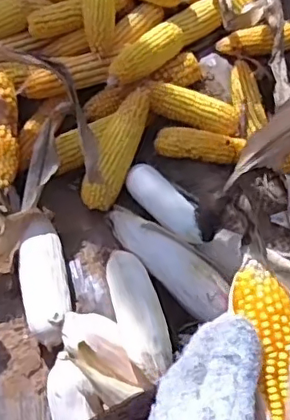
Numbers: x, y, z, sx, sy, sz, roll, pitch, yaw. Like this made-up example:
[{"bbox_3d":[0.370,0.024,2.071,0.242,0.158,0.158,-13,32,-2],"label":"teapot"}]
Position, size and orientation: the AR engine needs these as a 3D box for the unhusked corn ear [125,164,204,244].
[{"bbox_3d":[0.027,-0.011,0.786,0.042,0.037,0.167,-32,47,-14],"label":"unhusked corn ear"}]

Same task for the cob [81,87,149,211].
[{"bbox_3d":[-0.040,-0.091,0.833,0.052,0.041,0.186,20,81,9],"label":"cob"}]

